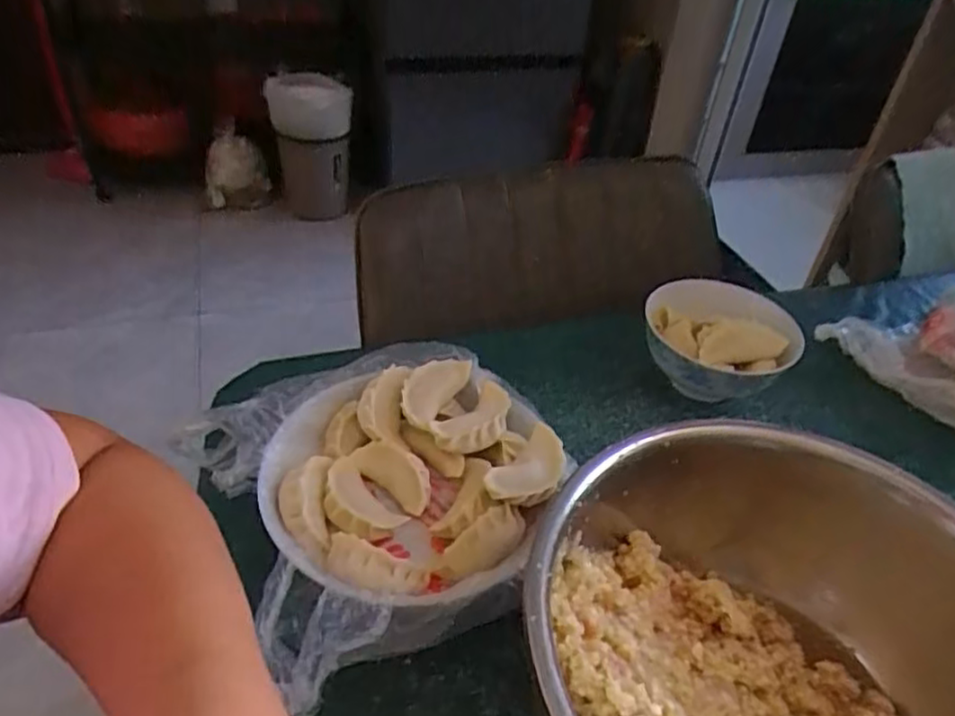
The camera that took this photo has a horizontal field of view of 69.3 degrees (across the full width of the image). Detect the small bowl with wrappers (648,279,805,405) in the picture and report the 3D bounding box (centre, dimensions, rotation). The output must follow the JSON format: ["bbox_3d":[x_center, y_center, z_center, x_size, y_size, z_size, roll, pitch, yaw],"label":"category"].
[{"bbox_3d":[0.197,-0.016,0.577,0.109,0.065,0.112,3,40,-3],"label":"small bowl with wrappers"}]

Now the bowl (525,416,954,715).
[{"bbox_3d":[0.138,0.157,0.341,0.230,0.111,0.235,3,40,-3],"label":"bowl"}]

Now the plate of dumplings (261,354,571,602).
[{"bbox_3d":[-0.044,0.076,0.458,0.185,0.043,0.180,3,40,-3],"label":"plate of dumplings"}]

